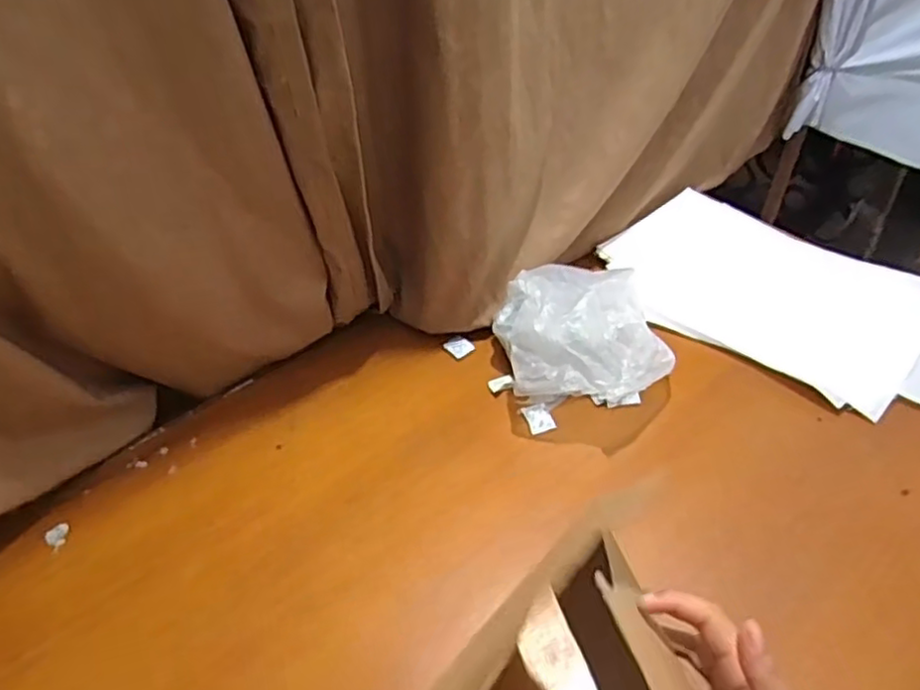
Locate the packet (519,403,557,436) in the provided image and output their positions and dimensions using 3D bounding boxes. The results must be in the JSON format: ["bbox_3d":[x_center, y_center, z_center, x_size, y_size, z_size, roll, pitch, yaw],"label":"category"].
[{"bbox_3d":[0.094,0.087,0.810,0.031,0.006,0.039,-16,45,-11],"label":"packet"}]

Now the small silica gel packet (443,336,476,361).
[{"bbox_3d":[-0.002,0.002,0.897,0.031,0.008,0.037,-28,50,-20],"label":"small silica gel packet"}]

